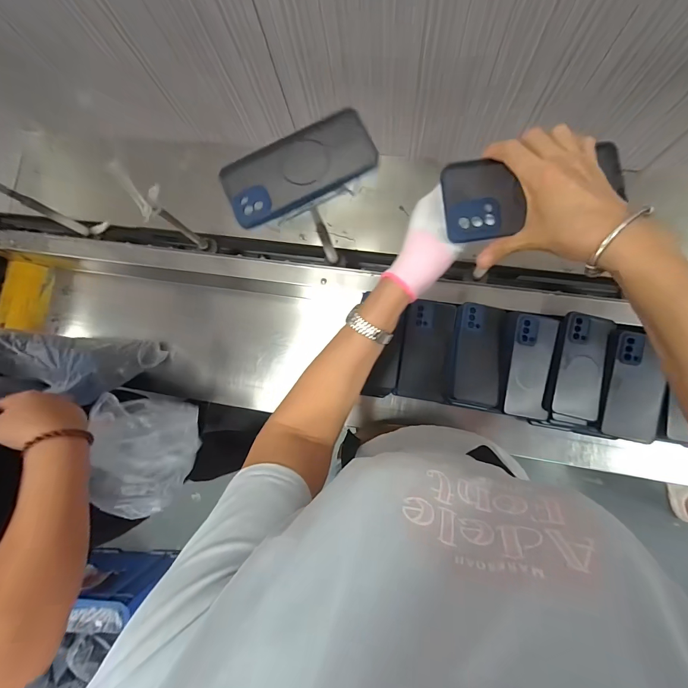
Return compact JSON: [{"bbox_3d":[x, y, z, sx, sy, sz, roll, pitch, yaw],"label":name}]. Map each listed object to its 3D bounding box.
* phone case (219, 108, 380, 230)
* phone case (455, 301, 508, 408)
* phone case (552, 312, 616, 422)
[{"bbox_3d":[-0.051,-0.191,0.367,0.160,0.017,0.076,-25,81,2],"label":"phone case"},{"bbox_3d":[0.217,0.016,0.548,0.075,0.010,0.159,15,77,-12],"label":"phone case"},{"bbox_3d":[0.367,0.033,0.522,0.070,0.012,0.158,11,84,6],"label":"phone case"}]

